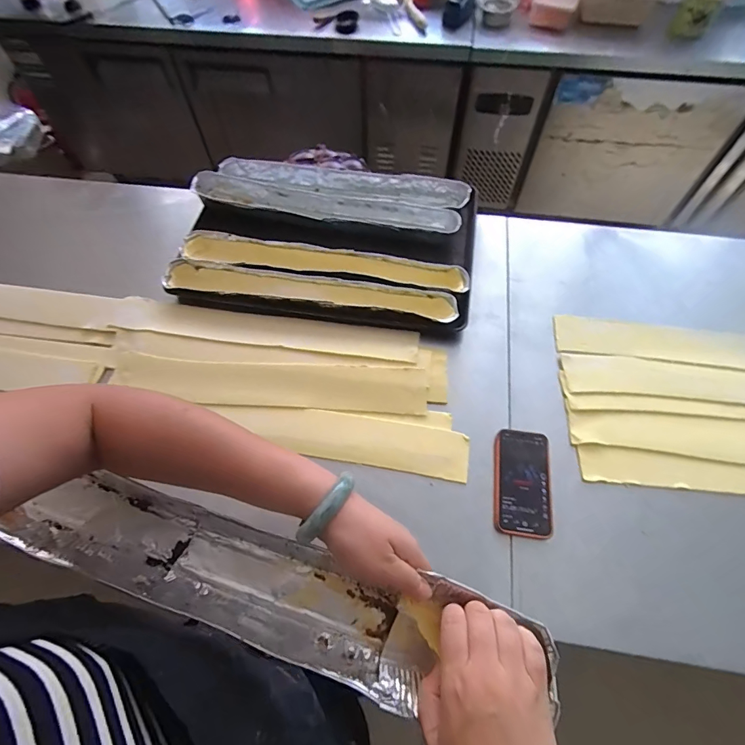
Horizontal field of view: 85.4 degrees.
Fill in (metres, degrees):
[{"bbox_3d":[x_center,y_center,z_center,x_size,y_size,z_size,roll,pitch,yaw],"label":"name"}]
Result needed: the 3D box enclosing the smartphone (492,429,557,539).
[{"bbox_3d":[0.234,0.169,0.632,0.090,0.011,0.164,6,63,4],"label":"smartphone"}]

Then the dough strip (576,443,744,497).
[{"bbox_3d":[0.630,0.171,0.629,0.592,0.008,0.061,6,63,4],"label":"dough strip"}]

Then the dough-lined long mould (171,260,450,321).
[{"bbox_3d":[-0.123,-0.161,0.795,0.567,0.031,0.070,7,63,5],"label":"dough-lined long mould"}]

